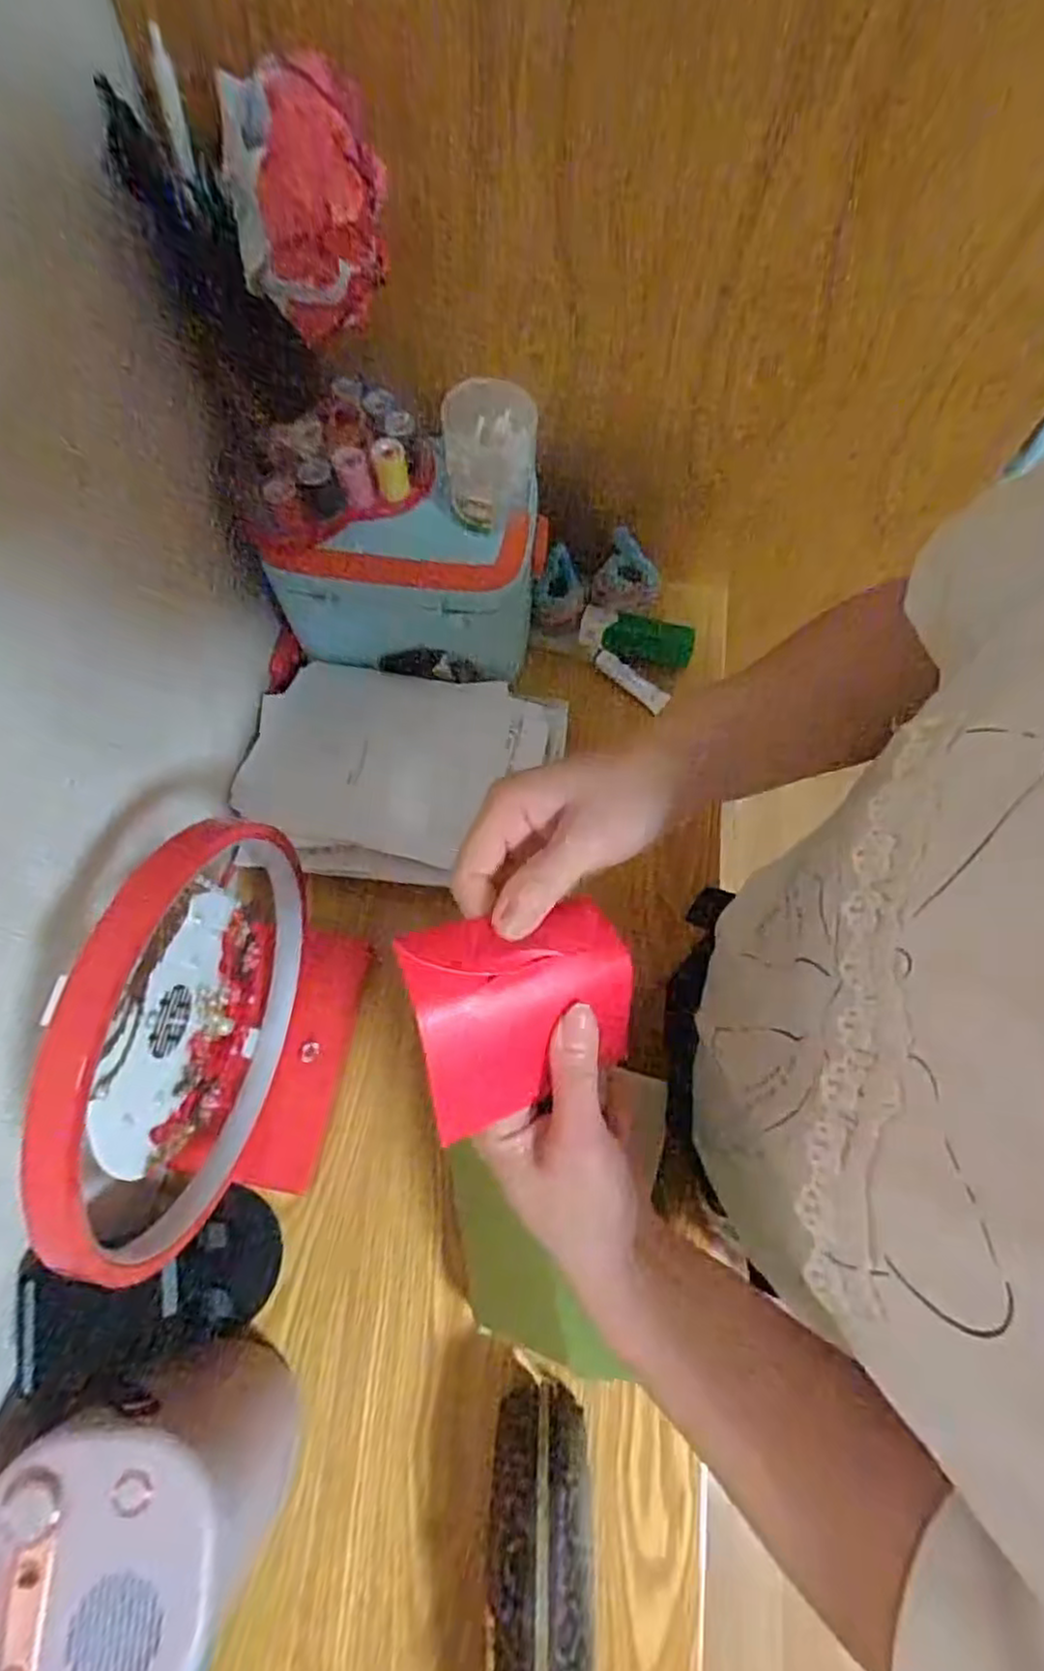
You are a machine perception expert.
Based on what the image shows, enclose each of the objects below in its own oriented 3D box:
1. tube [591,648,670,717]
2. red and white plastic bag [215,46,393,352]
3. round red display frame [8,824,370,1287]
[{"bbox_3d":[0.101,-0.145,0.671,0.079,0.012,0.017,36,73,-1],"label":"tube"},{"bbox_3d":[-0.114,-0.346,0.392,0.076,0.100,0.059,-2,70,-1],"label":"red and white plastic bag"},{"bbox_3d":[-0.177,0.119,0.441,0.081,0.230,0.235,10,70,3],"label":"round red display frame"}]

